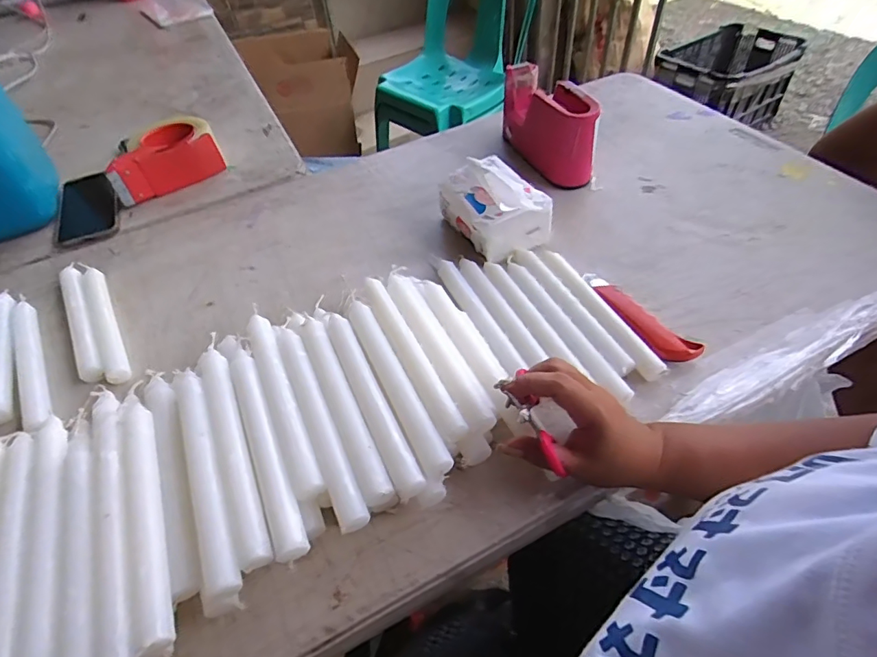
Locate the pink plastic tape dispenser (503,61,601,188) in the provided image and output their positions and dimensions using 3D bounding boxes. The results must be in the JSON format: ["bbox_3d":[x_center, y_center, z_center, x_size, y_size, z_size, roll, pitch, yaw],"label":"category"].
[{"bbox_3d":[0.152,-0.285,0.673,0.063,0.104,0.179,-17,51,-9],"label":"pink plastic tape dispenser"}]

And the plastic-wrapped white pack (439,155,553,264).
[{"bbox_3d":[0.067,-0.148,0.577,0.093,0.062,0.123,-25,53,-15],"label":"plastic-wrapped white pack"}]

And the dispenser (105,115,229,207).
[{"bbox_3d":[-0.417,-0.260,0.728,0.156,0.071,0.101,-31,55,-19],"label":"dispenser"}]

